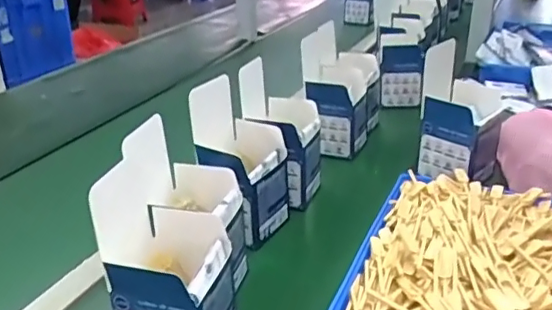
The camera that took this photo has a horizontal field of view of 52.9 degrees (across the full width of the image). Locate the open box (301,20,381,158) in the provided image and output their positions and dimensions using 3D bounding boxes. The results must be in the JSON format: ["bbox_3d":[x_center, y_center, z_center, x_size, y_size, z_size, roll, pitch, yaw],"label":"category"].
[{"bbox_3d":[0.107,-0.114,0.912,0.103,0.174,0.181,7,26,17],"label":"open box"}]

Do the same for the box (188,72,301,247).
[{"bbox_3d":[-0.036,0.002,0.664,0.084,0.174,0.112,13,29,29],"label":"box"}]

